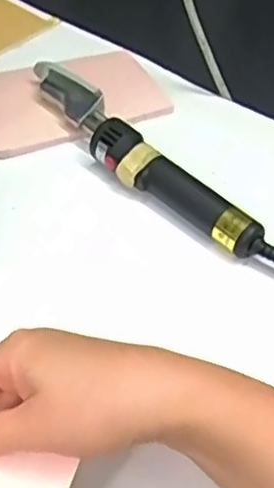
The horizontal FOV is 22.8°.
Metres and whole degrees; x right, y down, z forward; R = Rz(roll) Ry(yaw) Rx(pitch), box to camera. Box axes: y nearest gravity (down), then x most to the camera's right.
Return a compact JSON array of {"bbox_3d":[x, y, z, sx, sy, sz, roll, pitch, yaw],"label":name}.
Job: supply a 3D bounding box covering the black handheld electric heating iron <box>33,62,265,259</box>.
[{"bbox_3d":[-0.007,-0.073,0.554,0.042,0.037,0.271,-29,55,-28],"label":"black handheld electric heating iron"}]

